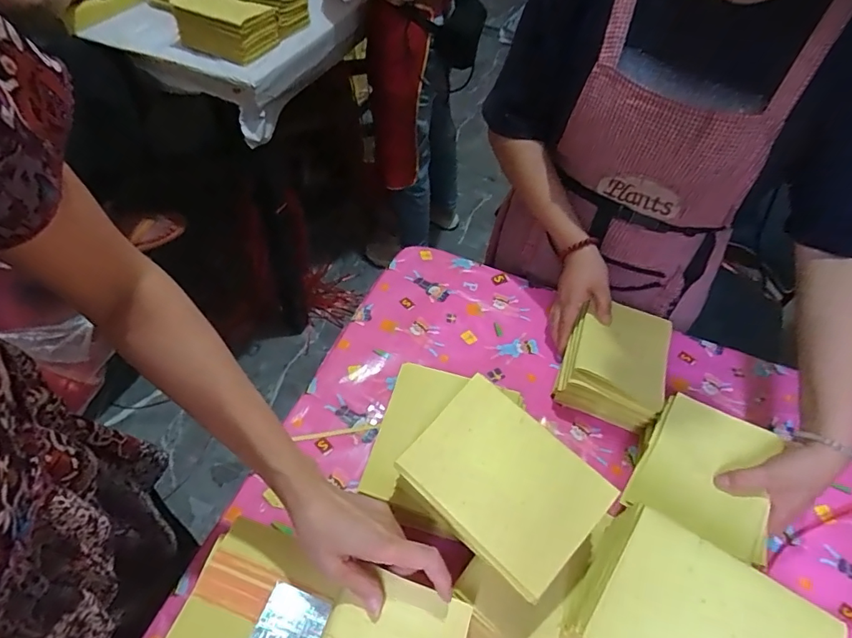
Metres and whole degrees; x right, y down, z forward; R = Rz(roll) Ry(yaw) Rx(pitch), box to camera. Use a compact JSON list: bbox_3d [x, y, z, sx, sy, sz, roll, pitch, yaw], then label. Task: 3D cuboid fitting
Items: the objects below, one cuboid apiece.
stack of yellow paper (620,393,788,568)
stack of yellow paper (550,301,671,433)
[{"bbox_3d":[0.310,0.166,0.551,0.132,0.023,0.147,20,68,26],"label":"stack of yellow paper"},{"bbox_3d":[0.254,0.054,0.672,0.122,0.079,0.162,21,54,12],"label":"stack of yellow paper"}]

